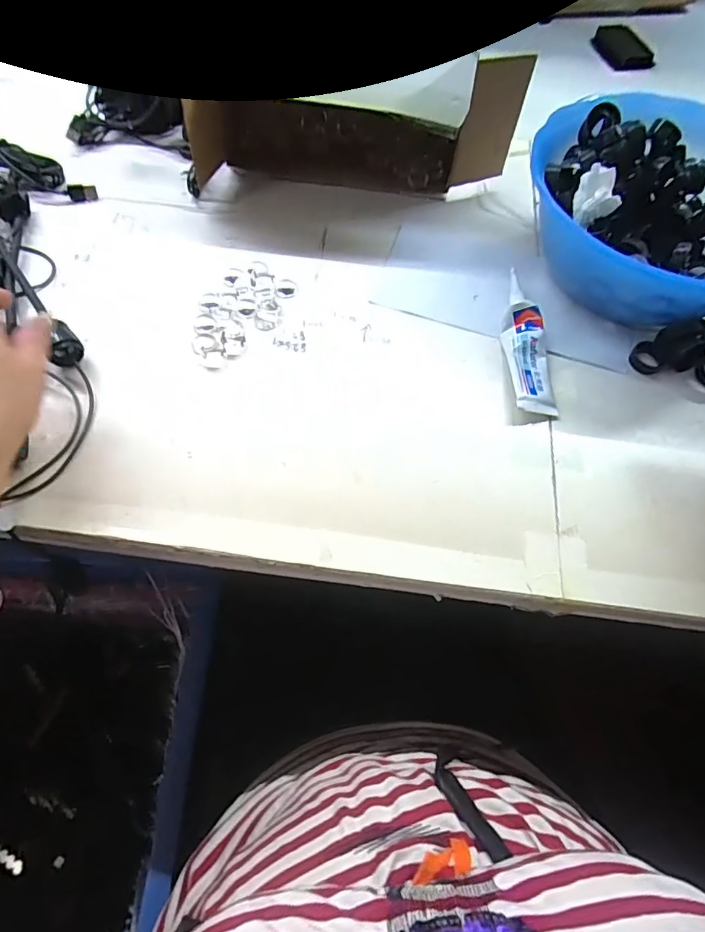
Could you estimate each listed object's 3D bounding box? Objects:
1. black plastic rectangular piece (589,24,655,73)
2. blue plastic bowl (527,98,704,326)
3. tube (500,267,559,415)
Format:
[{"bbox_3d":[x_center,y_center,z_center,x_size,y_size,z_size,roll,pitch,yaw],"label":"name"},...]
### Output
[{"bbox_3d":[0.375,-0.581,0.690,0.054,0.014,0.108,-6,64,-6],"label":"black plastic rectangular piece"},{"bbox_3d":[0.267,-0.213,0.446,0.221,0.100,0.221,1,63,-2],"label":"blue plastic bowl"},{"bbox_3d":[0.149,-0.109,0.432,0.036,0.023,0.148,-1,63,-3],"label":"tube"}]

